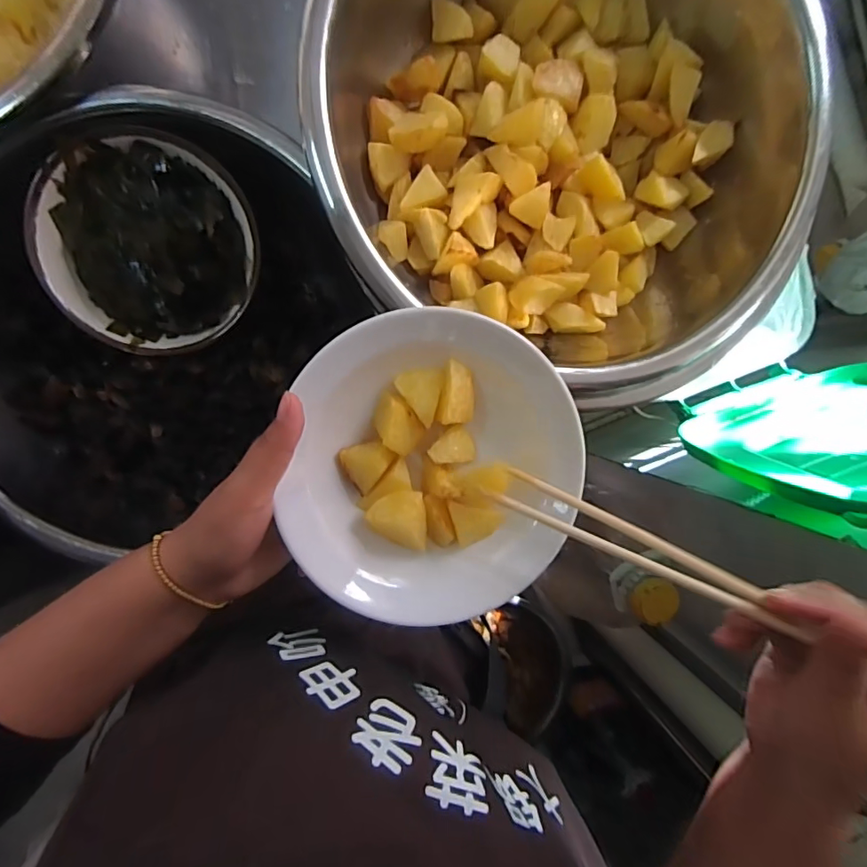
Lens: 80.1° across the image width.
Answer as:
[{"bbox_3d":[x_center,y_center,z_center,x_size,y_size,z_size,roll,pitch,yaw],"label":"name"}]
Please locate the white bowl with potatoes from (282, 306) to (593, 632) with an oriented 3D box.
[{"bbox_3d":[0.002,0.020,0.297,0.156,0.048,0.169,-1,97,-7],"label":"white bowl with potatoes"}]

